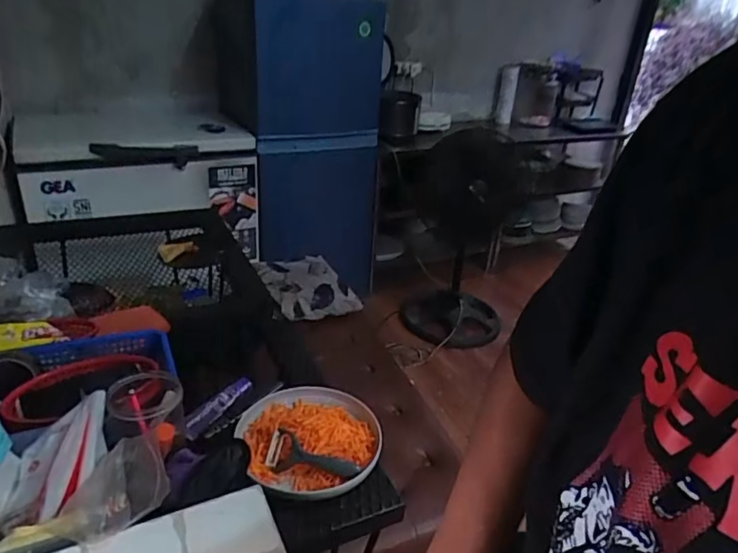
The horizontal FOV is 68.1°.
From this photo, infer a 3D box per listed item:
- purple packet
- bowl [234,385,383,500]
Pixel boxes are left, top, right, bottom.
[{"bbox_3d":[-0.255,0.217,0.922,0.029,0.008,0.132,41,60,12],"label":"purple packet"},{"bbox_3d":[-0.084,0.248,0.848,0.205,0.049,0.215,4,27,-2],"label":"bowl"}]

